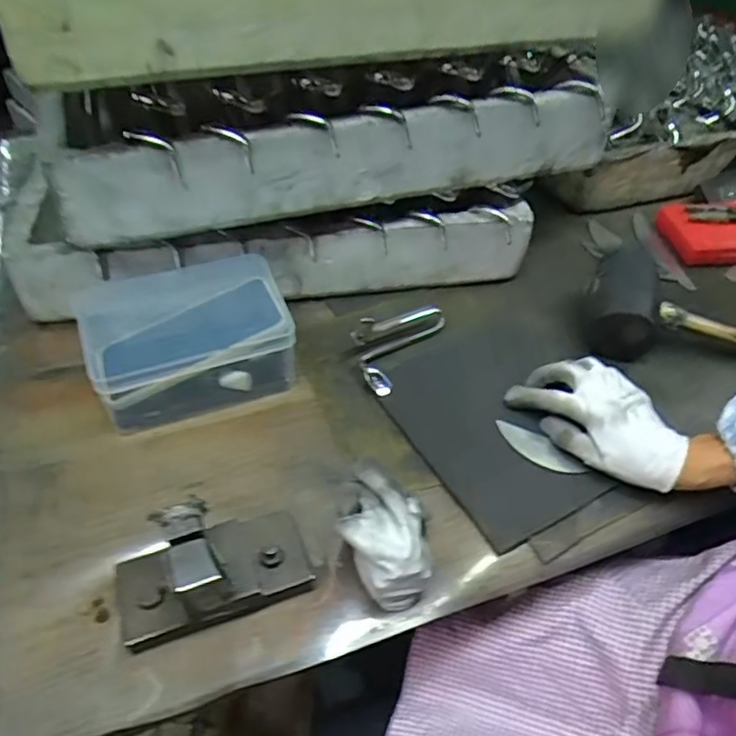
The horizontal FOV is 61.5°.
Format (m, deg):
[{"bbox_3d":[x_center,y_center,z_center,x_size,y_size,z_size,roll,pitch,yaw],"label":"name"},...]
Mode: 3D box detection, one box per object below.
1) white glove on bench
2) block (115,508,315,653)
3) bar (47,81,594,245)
[{"bbox_3d":[0.013,0.118,0.454,0.067,0.063,0.091,4,45,1],"label":"white glove on bench"},{"bbox_3d":[-0.107,0.133,0.425,0.128,0.065,0.059,-15,48,-16],"label":"block"},{"bbox_3d":[-0.004,-0.190,0.569,0.513,0.093,0.042,-14,48,-16],"label":"bar"}]

